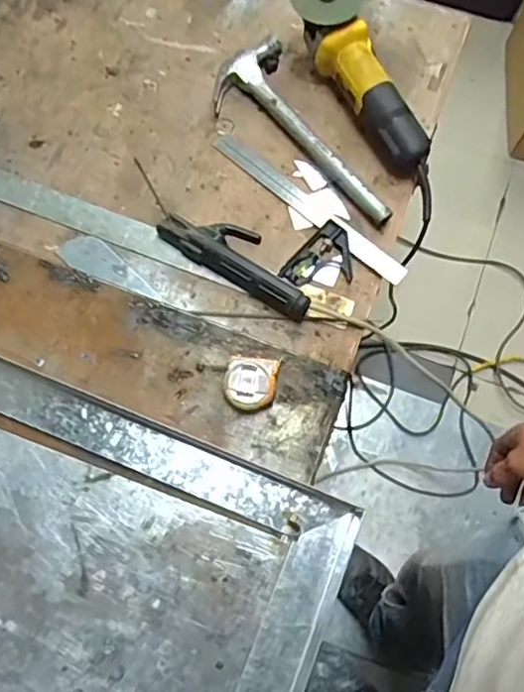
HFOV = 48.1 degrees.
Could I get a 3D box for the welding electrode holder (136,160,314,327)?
[{"bbox_3d":[-0.056,-0.130,0.716,0.280,0.032,0.072,35,75,11],"label":"welding electrode holder"}]

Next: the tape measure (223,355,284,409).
[{"bbox_3d":[-0.012,0.042,0.654,0.057,0.037,0.056,10,72,3],"label":"tape measure"}]

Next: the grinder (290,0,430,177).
[{"bbox_3d":[0.135,-0.355,0.743,0.099,0.105,0.277,-27,74,-8],"label":"grinder"}]

